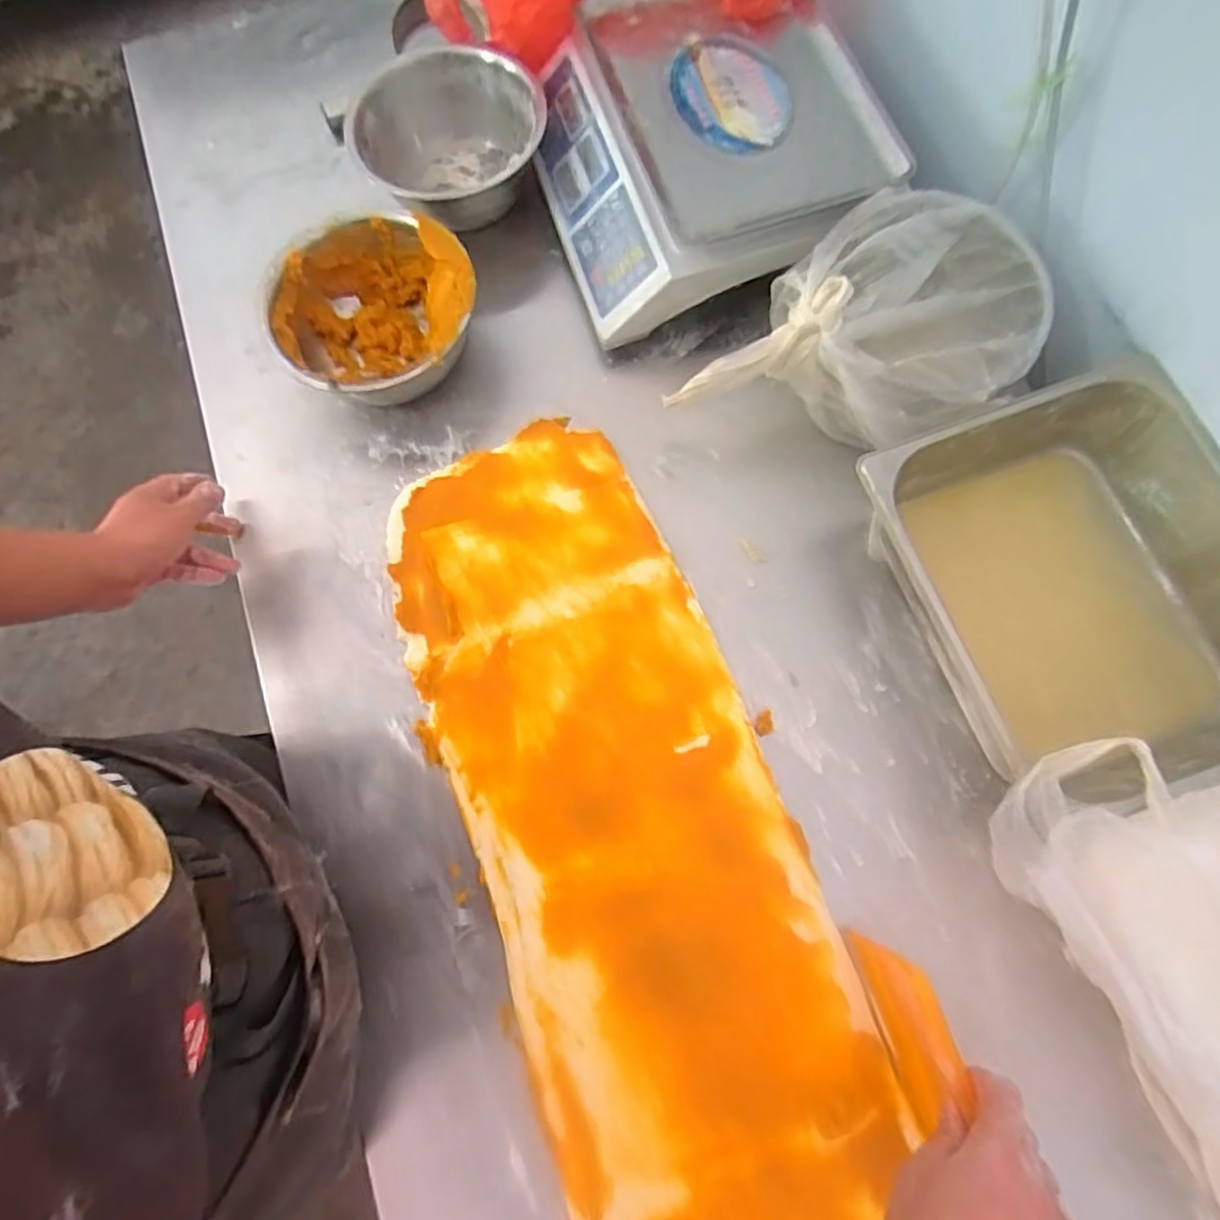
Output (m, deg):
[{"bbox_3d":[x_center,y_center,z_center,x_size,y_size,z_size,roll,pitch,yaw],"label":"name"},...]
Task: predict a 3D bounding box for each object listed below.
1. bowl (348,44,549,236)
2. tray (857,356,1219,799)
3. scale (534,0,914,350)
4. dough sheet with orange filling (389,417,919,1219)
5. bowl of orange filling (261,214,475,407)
[{"bbox_3d":[-0.160,-0.481,0.762,0.186,0.095,0.193,-1,74,2],"label":"bowl"},{"bbox_3d":[0.383,-0.009,0.603,0.273,0.137,0.316,-17,74,-3],"label":"tray"},{"bbox_3d":[0.085,-0.467,0.719,0.305,0.098,0.335,-20,74,-4],"label":"scale"},{"bbox_3d":[0.017,0.201,0.592,0.263,0.017,0.781,-20,74,-4],"label":"dough sheet with orange filling"},{"bbox_3d":[-0.228,-0.285,0.714,0.192,0.093,0.197,-1,74,2],"label":"bowl of orange filling"}]

